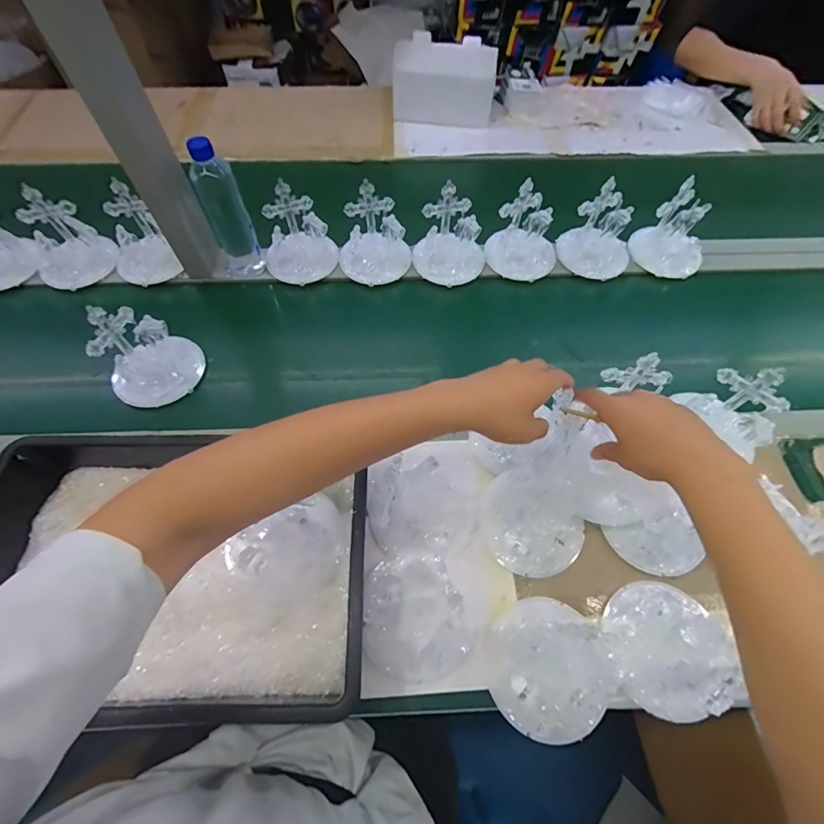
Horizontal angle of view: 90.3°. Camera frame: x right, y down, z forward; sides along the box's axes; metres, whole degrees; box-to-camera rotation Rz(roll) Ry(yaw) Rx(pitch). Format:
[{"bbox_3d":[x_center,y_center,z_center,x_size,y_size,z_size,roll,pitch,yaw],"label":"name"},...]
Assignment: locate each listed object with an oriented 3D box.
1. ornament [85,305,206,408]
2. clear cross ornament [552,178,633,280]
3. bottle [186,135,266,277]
[{"bbox_3d":[-0.387,-0.091,0.595,0.113,0.131,0.104,-17,62,-10],"label":"ornament"},{"bbox_3d":[0.336,-0.322,0.726,0.131,0.102,0.101,26,64,13],"label":"clear cross ornament"},{"bbox_3d":[-0.303,-0.333,0.657,0.061,0.193,0.062,-27,64,-15],"label":"bottle"}]

